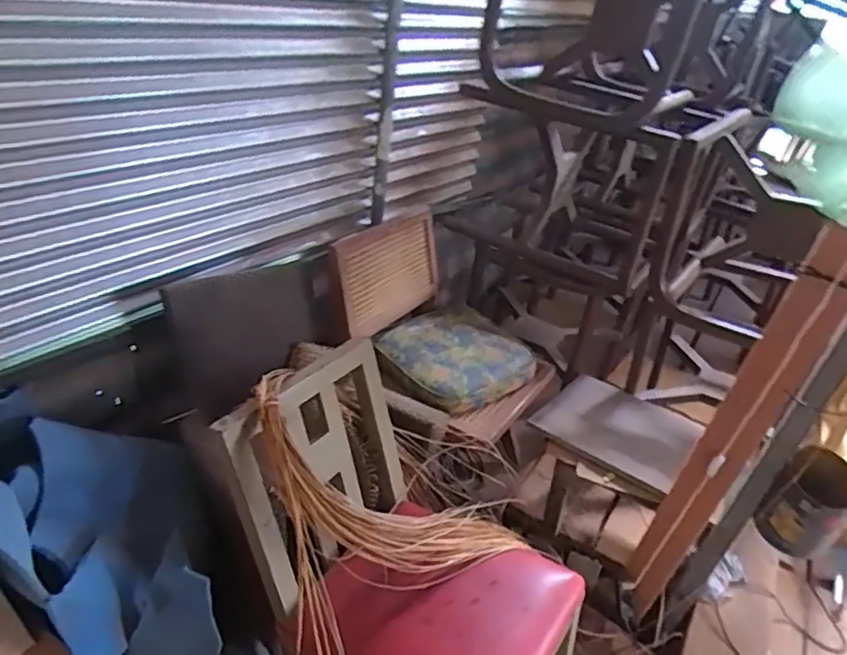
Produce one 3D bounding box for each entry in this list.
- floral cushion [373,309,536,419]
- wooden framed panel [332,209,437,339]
[{"bbox_3d":[0.087,0.079,1.810,0.444,0.124,0.422,-13,39,-30],"label":"floral cushion"},{"bbox_3d":[-0.098,-0.166,1.791,0.042,0.307,0.419,19,38,41],"label":"wooden framed panel"}]

